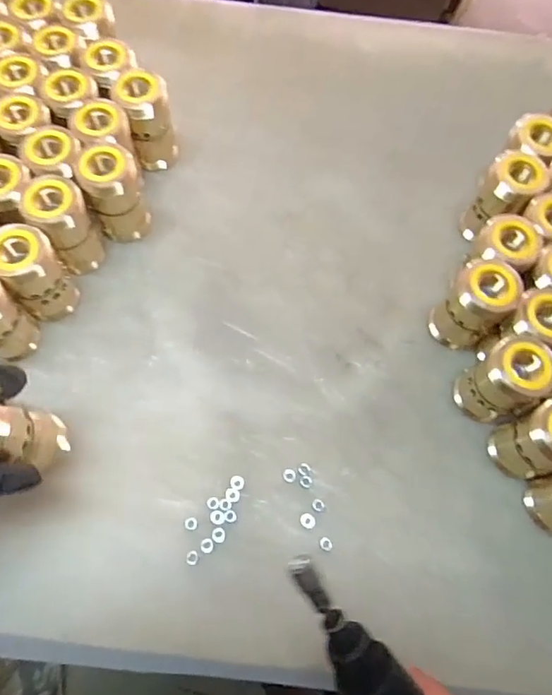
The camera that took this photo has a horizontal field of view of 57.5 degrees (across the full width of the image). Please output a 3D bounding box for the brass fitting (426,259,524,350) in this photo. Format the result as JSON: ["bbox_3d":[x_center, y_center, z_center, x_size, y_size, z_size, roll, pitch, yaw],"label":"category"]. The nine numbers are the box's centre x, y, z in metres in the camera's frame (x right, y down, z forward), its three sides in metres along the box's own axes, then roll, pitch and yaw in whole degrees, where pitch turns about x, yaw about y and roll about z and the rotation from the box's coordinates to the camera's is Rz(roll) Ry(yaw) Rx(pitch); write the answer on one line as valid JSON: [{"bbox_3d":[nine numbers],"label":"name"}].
[{"bbox_3d":[0.147,-0.034,0.369,0.042,0.077,0.044,1,67,-2],"label":"brass fitting"}]

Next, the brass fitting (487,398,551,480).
[{"bbox_3d":[0.177,0.062,0.333,0.039,0.070,0.040,-14,68,-9],"label":"brass fitting"}]

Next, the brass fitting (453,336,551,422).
[{"bbox_3d":[0.155,0.025,0.347,0.041,0.075,0.043,-30,71,-14],"label":"brass fitting"}]

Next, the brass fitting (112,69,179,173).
[{"bbox_3d":[-0.106,-0.186,0.419,0.039,0.078,0.038,-11,68,-7],"label":"brass fitting"}]

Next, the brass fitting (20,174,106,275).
[{"bbox_3d":[-0.160,-0.092,0.382,0.041,0.077,0.040,-33,72,-15],"label":"brass fitting"}]

